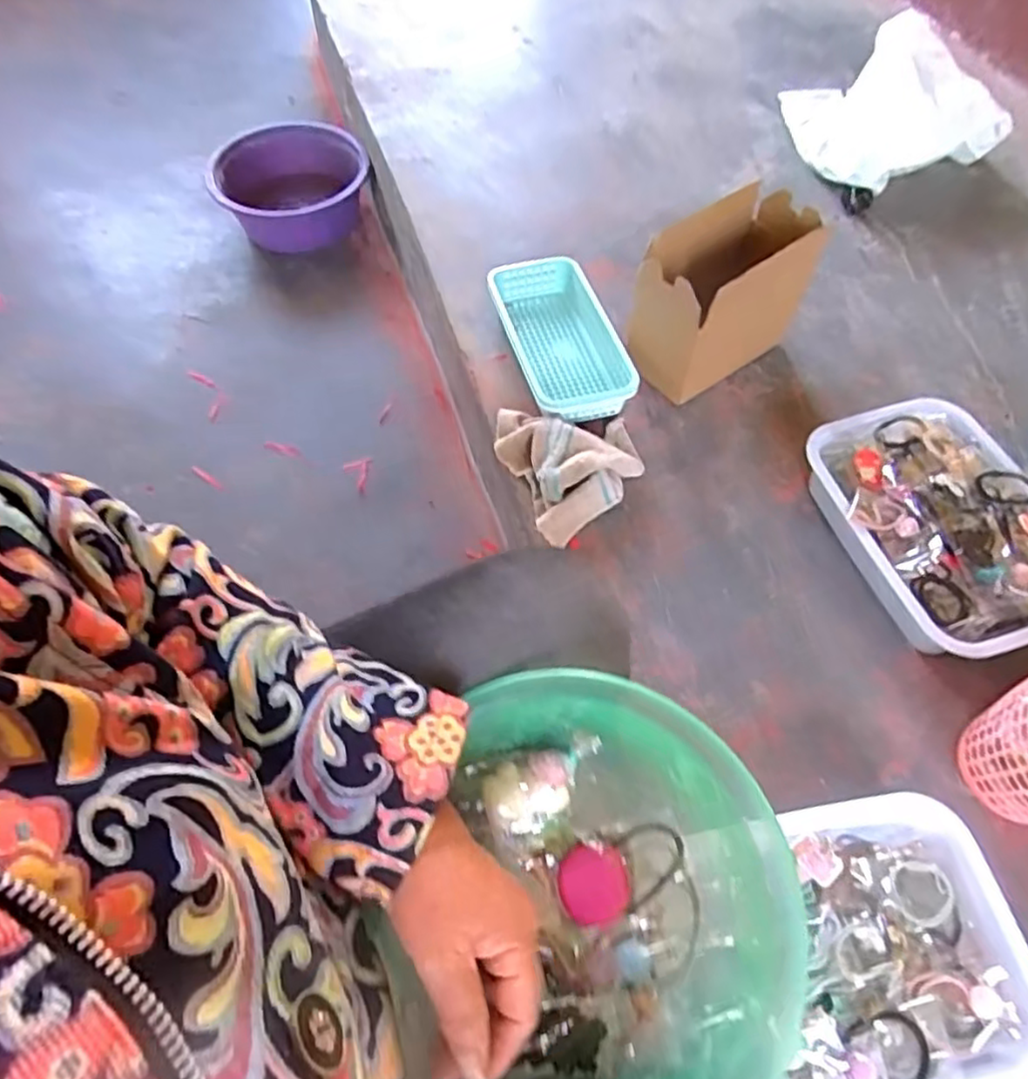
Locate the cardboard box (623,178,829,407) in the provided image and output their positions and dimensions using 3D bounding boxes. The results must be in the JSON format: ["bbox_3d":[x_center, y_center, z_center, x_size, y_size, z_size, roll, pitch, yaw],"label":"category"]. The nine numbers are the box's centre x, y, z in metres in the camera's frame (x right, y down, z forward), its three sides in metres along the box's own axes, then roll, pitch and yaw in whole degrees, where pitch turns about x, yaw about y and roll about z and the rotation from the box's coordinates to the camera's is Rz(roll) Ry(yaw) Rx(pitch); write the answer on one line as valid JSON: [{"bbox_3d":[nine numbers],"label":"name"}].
[{"bbox_3d":[0.241,-0.289,0.814,0.209,0.179,0.113,-30,67,-24],"label":"cardboard box"}]

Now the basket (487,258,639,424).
[{"bbox_3d":[0.063,-0.257,0.879,0.138,0.061,0.260,-11,60,-15],"label":"basket"}]

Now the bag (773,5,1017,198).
[{"bbox_3d":[0.587,-0.695,1.079,0.258,0.151,0.275,-19,63,-19],"label":"bag"}]

